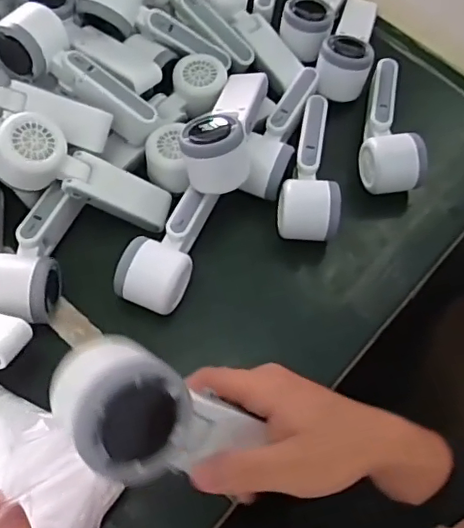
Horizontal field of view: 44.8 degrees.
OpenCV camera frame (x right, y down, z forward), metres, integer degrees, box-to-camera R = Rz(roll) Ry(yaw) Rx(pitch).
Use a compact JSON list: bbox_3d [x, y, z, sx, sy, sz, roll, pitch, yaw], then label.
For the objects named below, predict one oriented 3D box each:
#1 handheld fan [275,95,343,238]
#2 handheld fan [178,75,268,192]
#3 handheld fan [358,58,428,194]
[{"bbox_3d":[0.074,-0.098,0.571,0.055,0.052,0.164,1,64,-3],"label":"handheld fan"},{"bbox_3d":[-0.005,-0.145,0.540,0.063,0.060,0.145,11,64,2],"label":"handheld fan"},{"bbox_3d":[0.162,-0.149,0.604,0.052,0.053,0.164,-1,64,-4],"label":"handheld fan"}]

